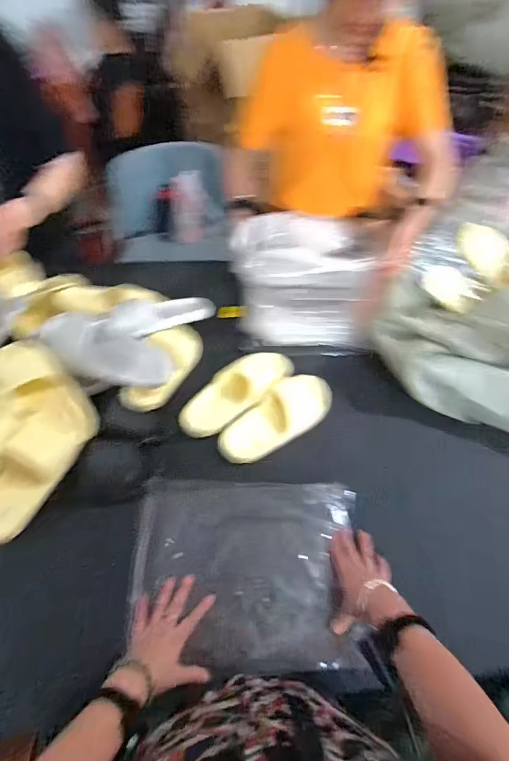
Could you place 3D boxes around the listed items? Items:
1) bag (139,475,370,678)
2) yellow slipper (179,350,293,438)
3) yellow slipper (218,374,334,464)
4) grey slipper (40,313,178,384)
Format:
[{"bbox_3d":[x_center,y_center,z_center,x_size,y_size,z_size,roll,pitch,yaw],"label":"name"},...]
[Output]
[{"bbox_3d":[-0.016,0.321,0.676,0.379,0.028,0.295,2,57,-2],"label":"bag"},{"bbox_3d":[-0.037,0.016,0.838,0.277,0.049,0.108,-33,65,-22],"label":"yellow slipper"},{"bbox_3d":[0.052,0.076,0.810,0.258,0.057,0.108,-36,66,-23],"label":"yellow slipper"},{"bbox_3d":[-0.303,-0.058,0.796,0.255,0.056,0.118,23,98,-9],"label":"grey slipper"}]

